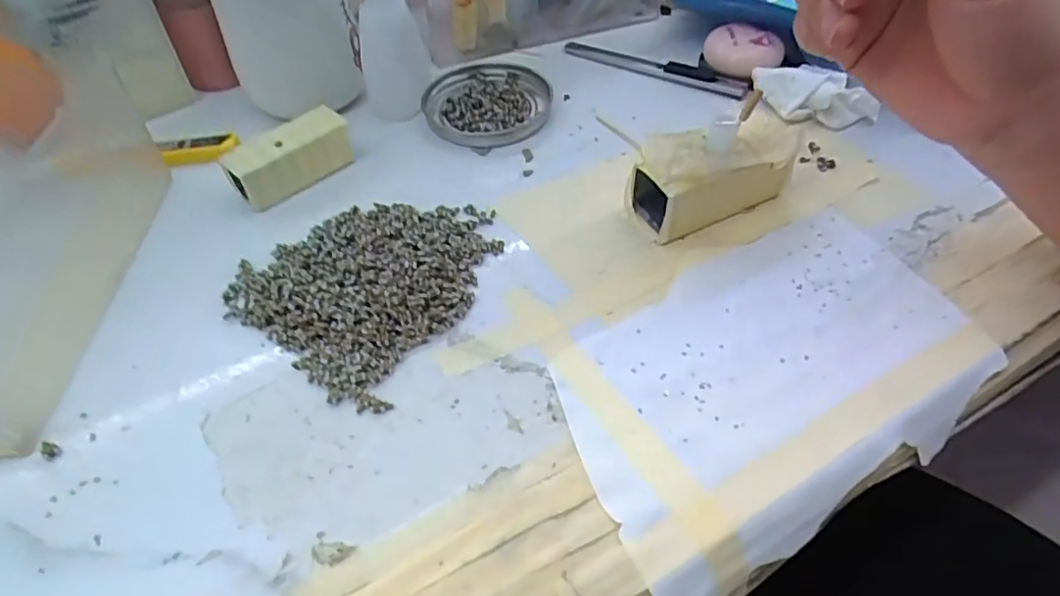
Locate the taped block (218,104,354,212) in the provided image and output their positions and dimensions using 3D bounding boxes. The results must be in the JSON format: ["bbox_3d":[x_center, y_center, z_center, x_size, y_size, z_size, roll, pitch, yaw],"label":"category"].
[{"bbox_3d":[-0.131,-0.077,0.335,0.066,0.026,0.025,-35,58,-24],"label":"taped block"}]

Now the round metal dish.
[{"bbox_3d":[-0.026,-0.121,0.383,0.078,0.007,0.079,-1,50,1],"label":"round metal dish"}]

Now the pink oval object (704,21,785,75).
[{"bbox_3d":[0.136,-0.157,0.394,0.047,0.025,0.036,13,52,13],"label":"pink oval object"}]

